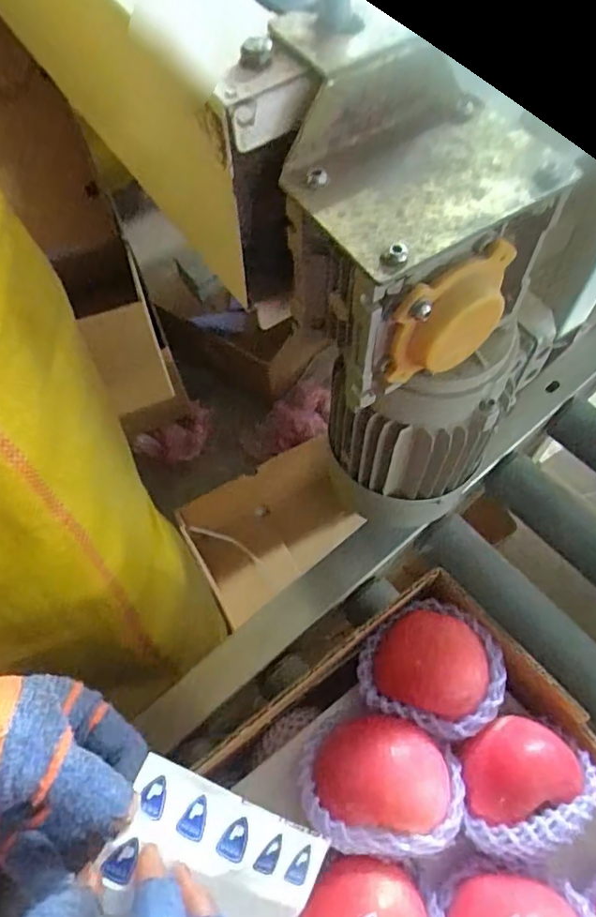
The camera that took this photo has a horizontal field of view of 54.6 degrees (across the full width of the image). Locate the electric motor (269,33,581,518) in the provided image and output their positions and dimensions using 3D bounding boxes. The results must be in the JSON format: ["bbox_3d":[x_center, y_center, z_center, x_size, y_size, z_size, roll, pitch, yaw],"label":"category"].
[{"bbox_3d":[0.073,-0.072,0.355,0.114,0.279,0.109,-33,66,-14],"label":"electric motor"}]

